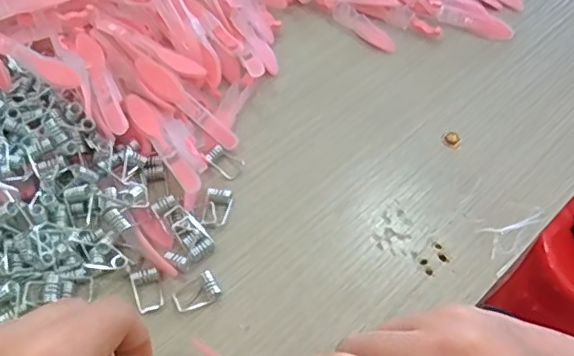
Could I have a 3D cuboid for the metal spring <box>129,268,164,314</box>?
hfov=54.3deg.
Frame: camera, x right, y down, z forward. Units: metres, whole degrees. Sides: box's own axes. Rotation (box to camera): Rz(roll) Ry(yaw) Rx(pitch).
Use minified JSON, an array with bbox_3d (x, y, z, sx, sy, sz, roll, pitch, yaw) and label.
[{"bbox_3d":[-0.070,0.055,0.280,0.014,0.006,0.022,-17,57,-15],"label":"metal spring"}]

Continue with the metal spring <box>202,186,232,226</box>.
[{"bbox_3d":[-0.039,0.016,0.310,0.015,0.006,0.022,5,54,1],"label":"metal spring"}]

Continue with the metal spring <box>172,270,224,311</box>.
[{"bbox_3d":[-0.046,0.057,0.280,0.022,0.006,0.018,-29,60,-22],"label":"metal spring"}]

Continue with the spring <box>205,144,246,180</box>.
[{"bbox_3d":[-0.036,-0.010,0.330,0.021,0.005,0.015,31,58,18],"label":"spring"}]

